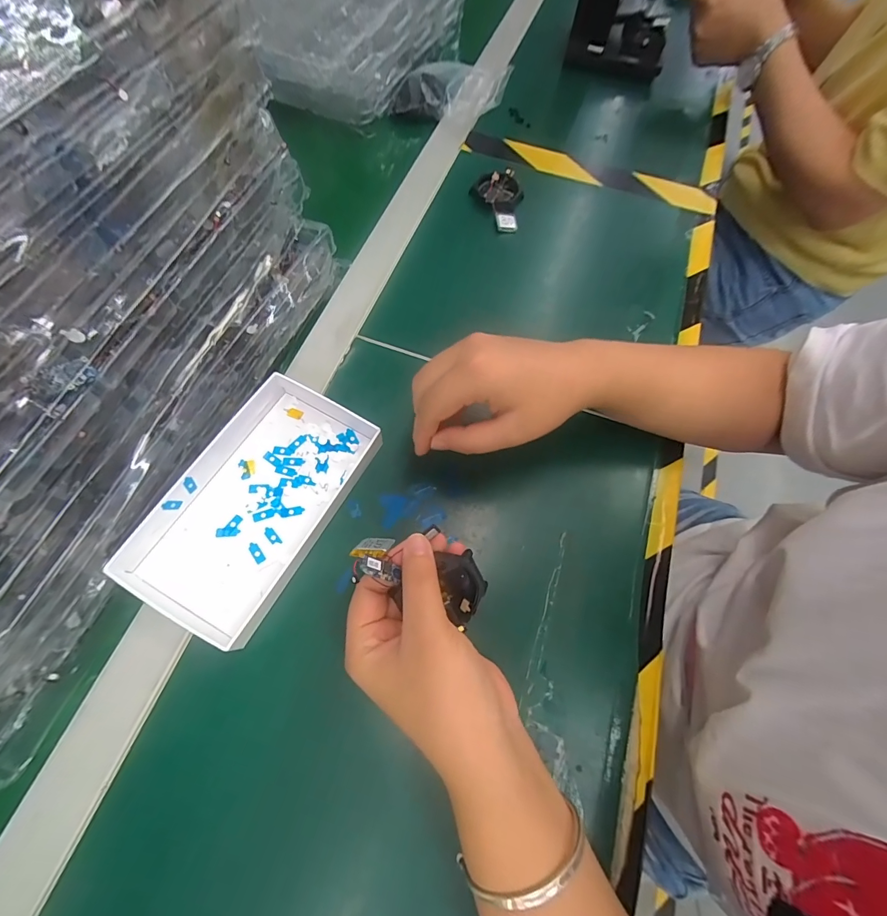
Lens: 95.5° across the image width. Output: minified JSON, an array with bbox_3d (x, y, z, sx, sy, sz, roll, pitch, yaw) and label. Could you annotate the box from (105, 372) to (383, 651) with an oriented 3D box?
[{"bbox_3d":[-0.130,0.026,0.292,0.101,0.027,0.179,26,69,9],"label":"box"}]

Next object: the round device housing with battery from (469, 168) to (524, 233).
[{"bbox_3d":[0.057,-0.282,0.438,0.055,0.017,0.076,12,67,3],"label":"round device housing with battery"}]

